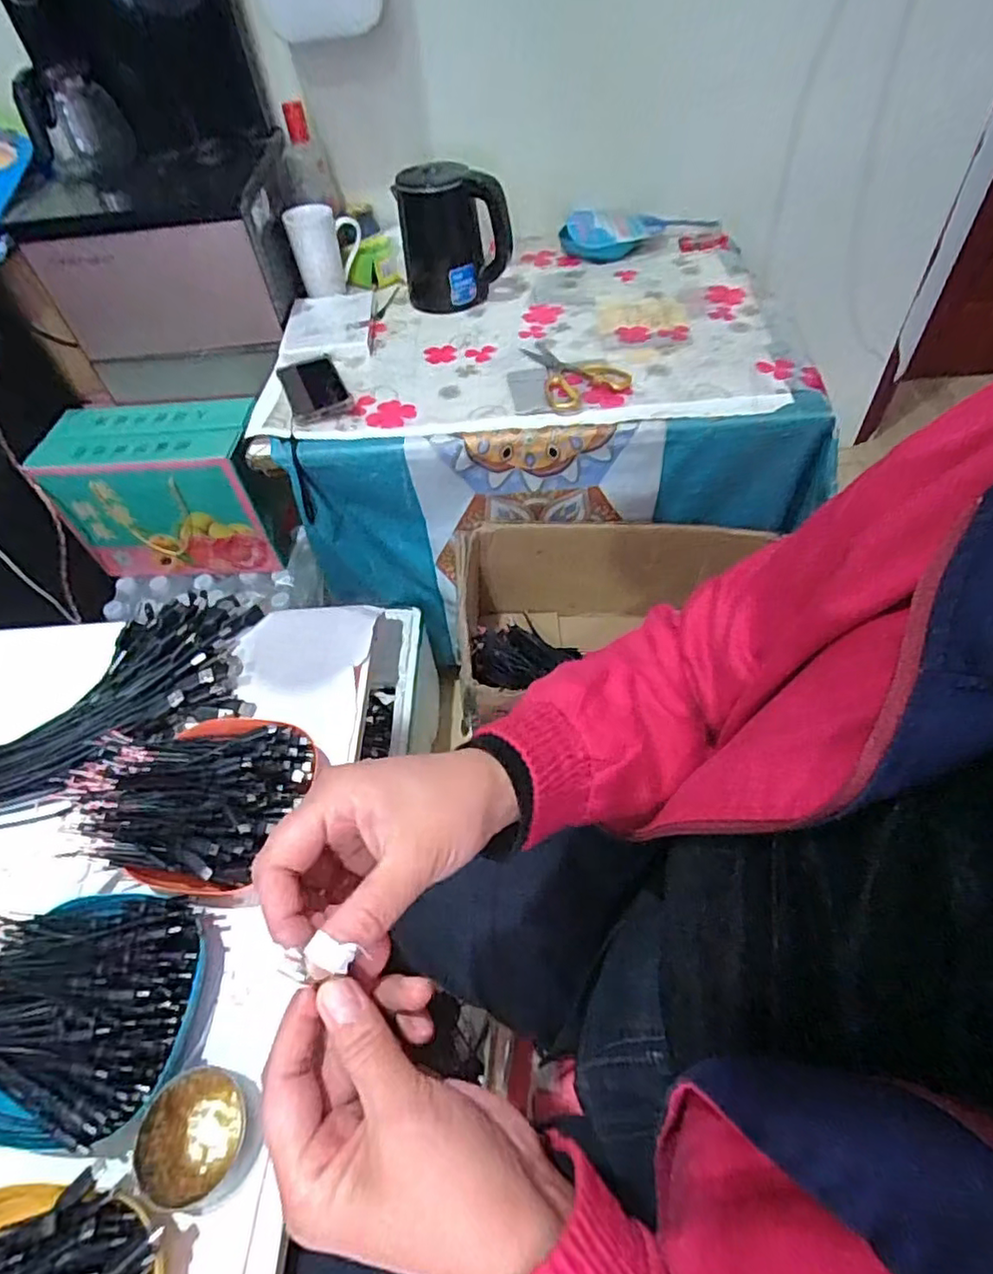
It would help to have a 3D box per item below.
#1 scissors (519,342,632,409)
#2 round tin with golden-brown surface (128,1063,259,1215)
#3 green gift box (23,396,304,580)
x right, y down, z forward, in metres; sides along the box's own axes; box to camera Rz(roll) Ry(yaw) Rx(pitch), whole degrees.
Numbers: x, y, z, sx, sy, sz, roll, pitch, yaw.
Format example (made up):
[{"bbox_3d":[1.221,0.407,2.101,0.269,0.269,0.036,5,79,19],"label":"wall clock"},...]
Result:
[{"bbox_3d":[0.098,-0.365,0.836,0.109,0.012,0.172,-20,53,-10],"label":"scissors"},{"bbox_3d":[-0.174,0.292,0.364,0.057,0.030,0.063,-3,52,3],"label":"round tin with golden-brown surface"},{"bbox_3d":[-0.533,-0.248,1.051,0.322,0.234,0.162,-3,52,3],"label":"green gift box"}]

